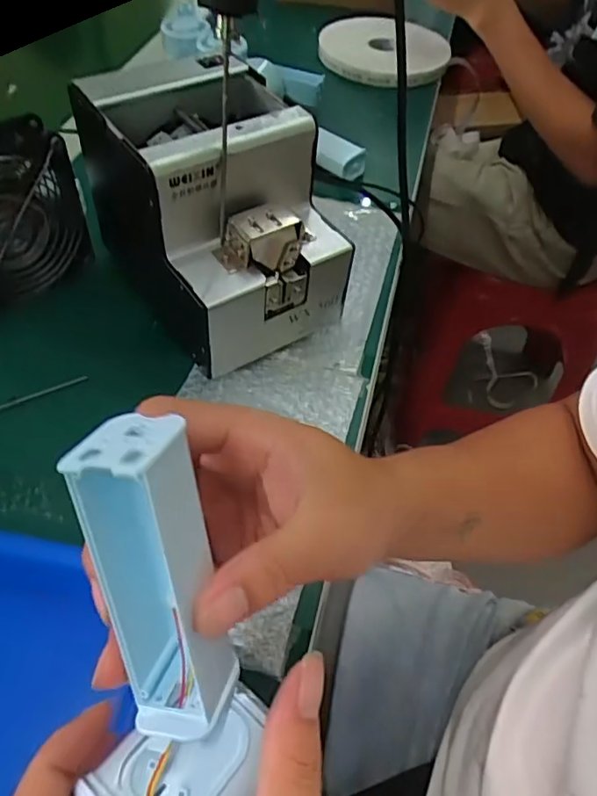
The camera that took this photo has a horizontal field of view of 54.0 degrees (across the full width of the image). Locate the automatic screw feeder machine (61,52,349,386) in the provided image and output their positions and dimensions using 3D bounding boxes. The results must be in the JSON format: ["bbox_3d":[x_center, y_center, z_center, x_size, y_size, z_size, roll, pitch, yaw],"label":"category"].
[{"bbox_3d":[-0.060,-0.143,0.442,0.135,0.144,0.185,-28,58,-23],"label":"automatic screw feeder machine"}]

